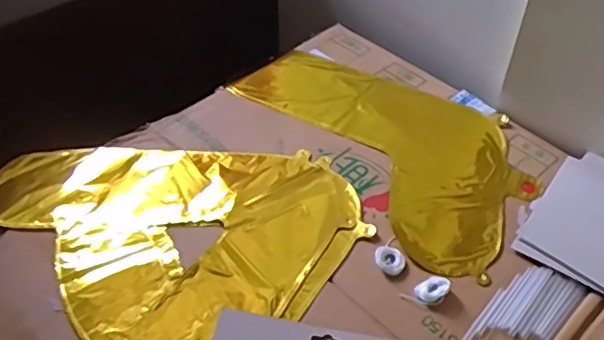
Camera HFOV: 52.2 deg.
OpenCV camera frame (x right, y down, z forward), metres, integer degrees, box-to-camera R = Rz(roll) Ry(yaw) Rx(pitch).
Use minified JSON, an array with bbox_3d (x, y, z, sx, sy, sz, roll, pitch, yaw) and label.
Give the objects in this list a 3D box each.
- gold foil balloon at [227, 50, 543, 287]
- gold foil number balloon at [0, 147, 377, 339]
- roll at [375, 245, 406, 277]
[{"bbox_3d":[0.107,-0.045,0.724,0.206,0.011,0.389,-28,53,-25],"label":"gold foil balloon"},{"bbox_3d":[-0.143,0.073,0.601,0.373,0.032,0.378,-30,54,-26],"label":"gold foil number balloon"},{"bbox_3d":[0.084,0.086,0.591,0.029,0.008,0.029,1,47,-1],"label":"roll"}]

